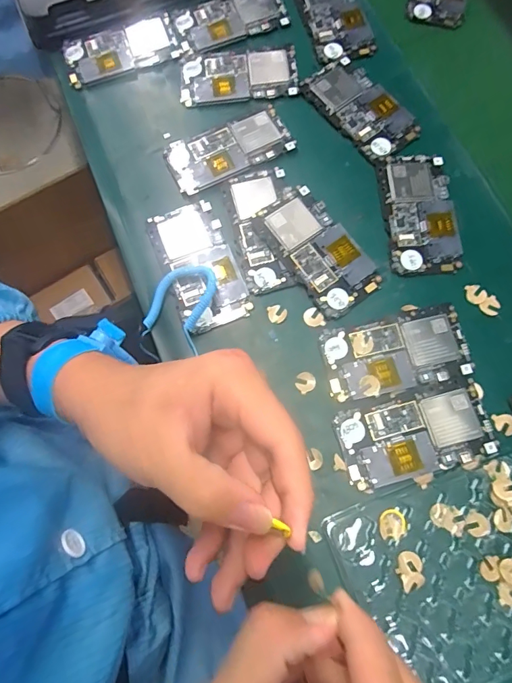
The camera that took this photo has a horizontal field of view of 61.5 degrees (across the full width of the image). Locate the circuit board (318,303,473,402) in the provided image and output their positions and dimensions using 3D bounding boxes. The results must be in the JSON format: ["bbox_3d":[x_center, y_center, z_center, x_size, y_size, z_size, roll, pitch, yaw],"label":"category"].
[{"bbox_3d":[0.123,0.010,0.379,0.124,0.004,0.065,-13,74,-3],"label":"circuit board"}]

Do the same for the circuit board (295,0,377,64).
[{"bbox_3d":[0.085,-0.367,0.483,0.066,0.004,0.129,-14,74,-4],"label":"circuit board"}]

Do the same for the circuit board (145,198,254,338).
[{"bbox_3d":[-0.054,-0.073,0.405,0.066,0.004,0.125,-21,75,-6],"label":"circuit board"}]

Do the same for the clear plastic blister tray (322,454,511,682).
[{"bbox_3d":[0.159,0.181,0.333,0.167,0.010,0.143,-19,75,-5],"label":"clear plastic blister tray"}]

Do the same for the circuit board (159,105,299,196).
[{"bbox_3d":[-0.028,-0.195,0.436,0.123,0.004,0.064,-23,75,-6],"label":"circuit board"}]

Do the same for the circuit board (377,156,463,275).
[{"bbox_3d":[0.157,-0.124,0.416,0.068,0.004,0.124,-3,74,-1],"label":"circuit board"}]

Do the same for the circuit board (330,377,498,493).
[{"bbox_3d":[0.132,0.078,0.359,0.124,0.006,0.064,-15,74,-4],"label":"circuit board"}]

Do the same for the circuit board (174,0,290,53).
[{"bbox_3d":[-0.027,-0.365,0.486,0.126,0.005,0.056,-22,75,-6],"label":"circuit board"}]

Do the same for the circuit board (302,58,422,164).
[{"bbox_3d":[0.109,-0.244,0.448,0.067,0.004,0.124,-35,77,-9],"label":"circuit board"}]

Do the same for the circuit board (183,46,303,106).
[{"bbox_3d":[-0.019,-0.285,0.463,0.123,0.009,0.065,-7,74,-2],"label":"circuit board"}]

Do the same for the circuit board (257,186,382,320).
[{"bbox_3d":[0.059,-0.086,0.402,0.064,0.011,0.123,-33,76,-9],"label":"circuit board"}]

